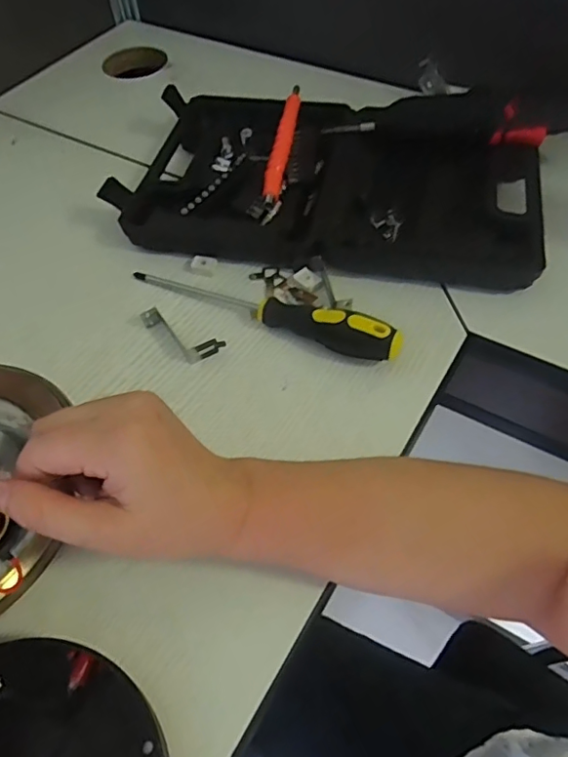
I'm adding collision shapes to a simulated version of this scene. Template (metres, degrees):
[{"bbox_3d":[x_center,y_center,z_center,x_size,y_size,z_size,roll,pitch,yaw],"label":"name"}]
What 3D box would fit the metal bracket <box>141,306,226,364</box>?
[{"bbox_3d":[-0.076,-0.035,0.413,0.065,0.013,0.025,35,64,25],"label":"metal bracket"}]

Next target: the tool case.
[{"bbox_3d":[0.041,-0.183,0.493,0.352,0.045,0.213,8,55,10],"label":"tool case"}]

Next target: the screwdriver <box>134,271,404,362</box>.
[{"bbox_3d":[-0.018,-0.054,0.415,0.217,0.028,0.026,21,58,18],"label":"screwdriver"}]

